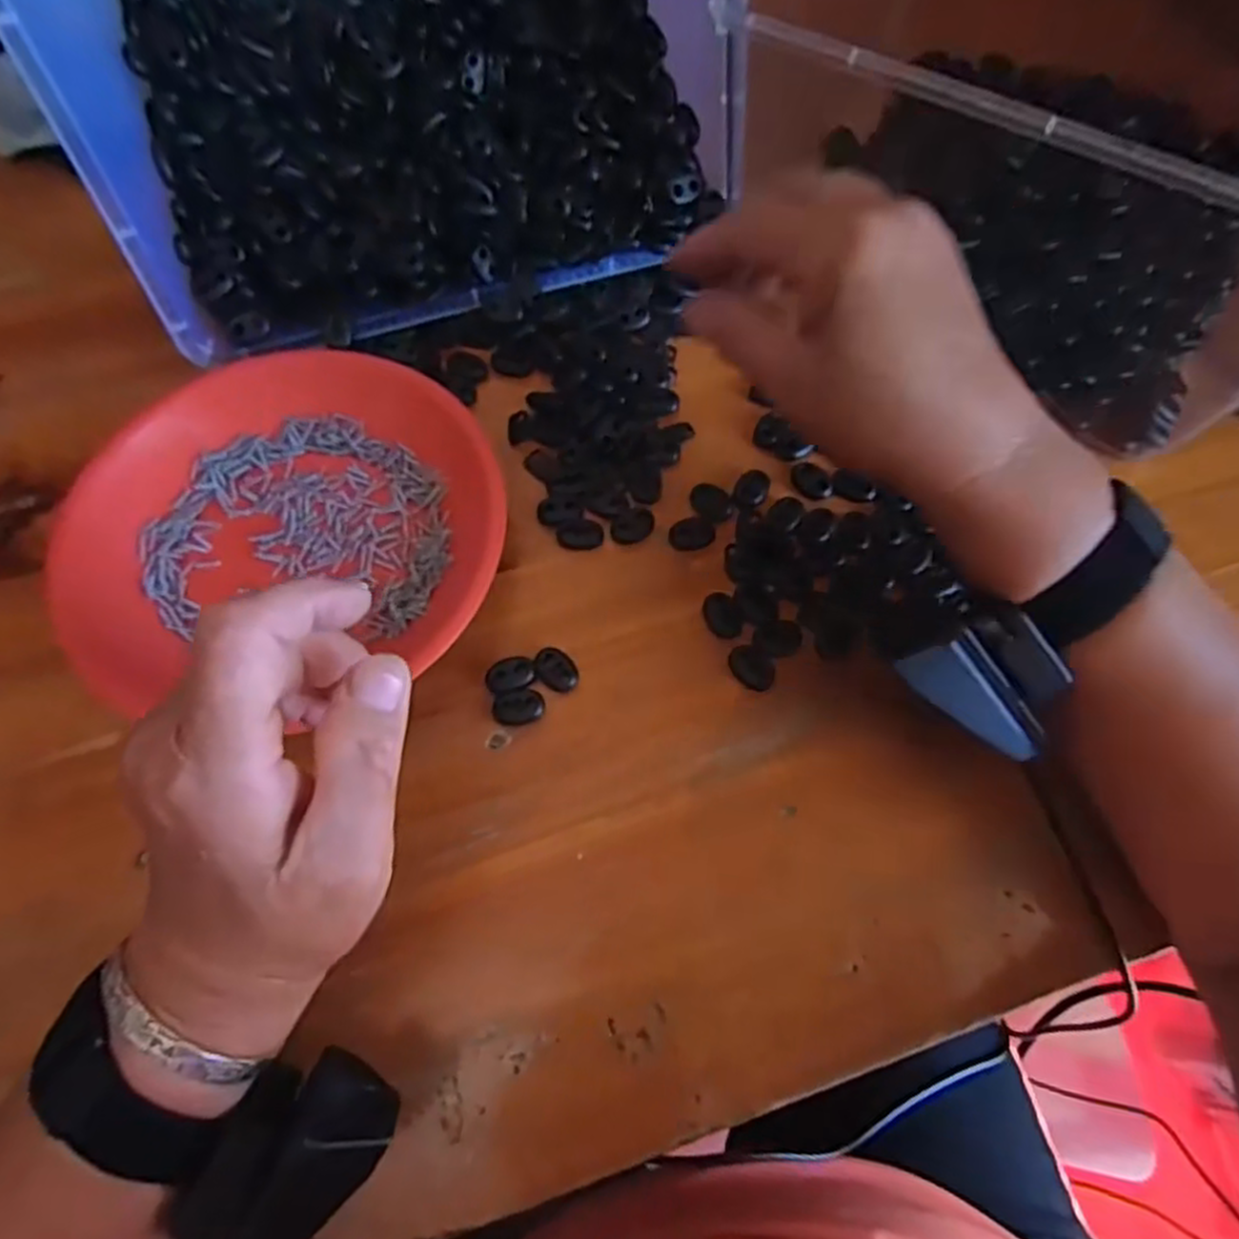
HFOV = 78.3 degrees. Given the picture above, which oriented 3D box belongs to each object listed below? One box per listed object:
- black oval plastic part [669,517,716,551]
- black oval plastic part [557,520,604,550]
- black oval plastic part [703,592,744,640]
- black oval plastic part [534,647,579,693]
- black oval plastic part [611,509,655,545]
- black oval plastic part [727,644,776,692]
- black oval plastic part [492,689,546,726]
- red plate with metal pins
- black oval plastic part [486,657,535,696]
[{"bbox_3d":[0.035,-0.042,0.366,0.021,0.004,0.017,-11,67,-5],"label":"black oval plastic part"},{"bbox_3d":[-0.019,-0.041,0.365,0.022,0.004,0.014,-1,67,-1],"label":"black oval plastic part"},{"bbox_3d":[0.048,-0.002,0.349,0.016,0.004,0.023,-23,69,-10],"label":"black oval plastic part"},{"bbox_3d":[-0.028,0.023,0.338,0.016,0.004,0.021,-35,71,-14],"label":"black oval plastic part"},{"bbox_3d":[0.007,-0.045,0.367,0.021,0.005,0.015,-28,70,-12],"label":"black oval plastic part"},{"bbox_3d":[0.059,0.021,0.337,0.022,0.007,0.015,38,72,15],"label":"black oval plastic part"},{"bbox_3d":[-0.044,0.038,0.330,0.022,0.004,0.014,-13,67,-6],"label":"black oval plastic part"},{"bbox_3d":[-0.153,-0.056,0.359,0.190,0.025,0.177,0,67,0],"label":"red plate with metal pins"},{"bbox_3d":[-0.048,0.024,0.334,0.021,0.006,0.015,-15,68,-7],"label":"black oval plastic part"}]

